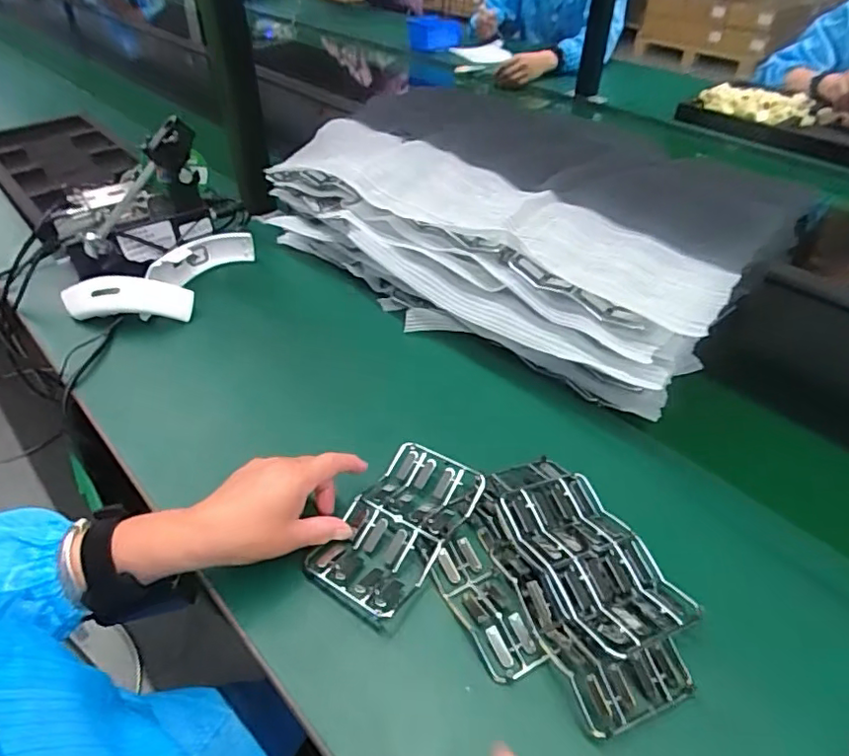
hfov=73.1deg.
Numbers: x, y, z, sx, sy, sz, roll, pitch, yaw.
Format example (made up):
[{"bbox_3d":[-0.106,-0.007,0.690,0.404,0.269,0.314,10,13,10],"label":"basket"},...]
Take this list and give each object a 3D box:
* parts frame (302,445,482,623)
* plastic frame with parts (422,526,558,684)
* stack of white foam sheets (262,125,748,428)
[{"bbox_3d":[-0.021,0.128,0.497,0.090,0.025,0.153,24,50,25],"label":"parts frame"},{"bbox_3d":[0.048,0.174,0.453,0.051,0.016,0.120,-21,47,-18],"label":"plastic frame with parts"},{"bbox_3d":[0.048,-0.137,0.696,0.557,0.172,0.143,33,54,32],"label":"stack of white foam sheets"}]

